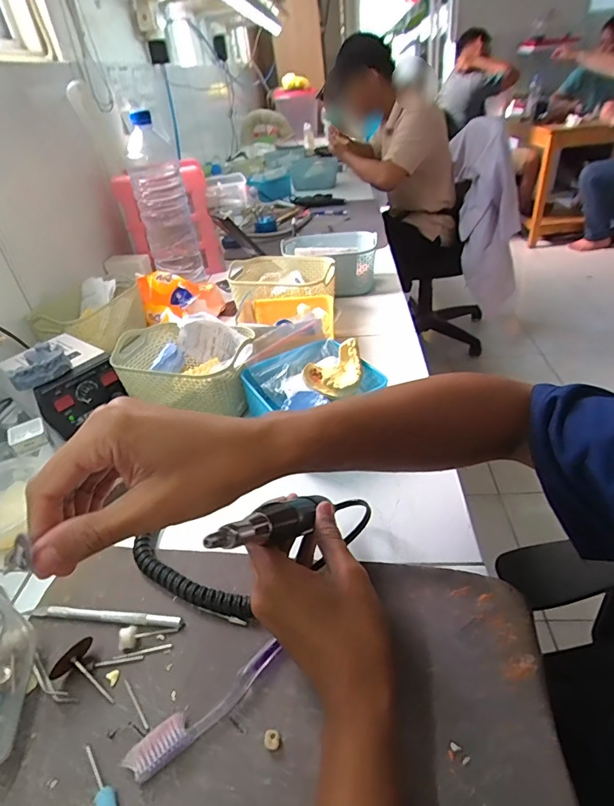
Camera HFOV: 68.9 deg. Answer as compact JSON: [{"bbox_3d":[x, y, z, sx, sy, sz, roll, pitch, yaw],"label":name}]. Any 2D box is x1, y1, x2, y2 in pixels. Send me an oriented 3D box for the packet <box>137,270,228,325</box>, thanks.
[{"bbox_3d":[-0.235,-0.183,0.786,0.156,0.066,0.083,2,37,12],"label":"packet"}]

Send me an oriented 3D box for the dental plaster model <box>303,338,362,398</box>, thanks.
[{"bbox_3d":[0.036,-0.033,0.508,0.070,0.027,0.053,-33,66,-9],"label":"dental plaster model"}]

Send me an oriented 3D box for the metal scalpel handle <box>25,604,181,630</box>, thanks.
[{"bbox_3d":[-0.162,0.169,0.358,0.130,0.010,0.010,0,37,10],"label":"metal scalpel handle"}]

